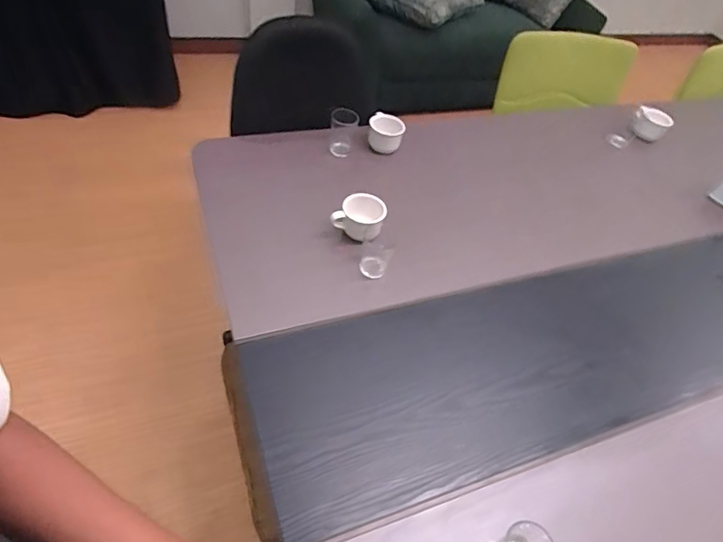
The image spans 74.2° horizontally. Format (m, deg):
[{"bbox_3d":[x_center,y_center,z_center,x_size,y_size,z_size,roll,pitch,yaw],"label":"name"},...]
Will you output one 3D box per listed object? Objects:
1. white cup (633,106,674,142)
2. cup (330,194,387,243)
[{"bbox_3d":[0.919,-0.467,1.522,0.115,0.067,0.099,32,51,15],"label":"white cup"},{"bbox_3d":[-0.002,-0.108,1.022,0.097,0.077,0.089,6,49,-7],"label":"cup"}]

